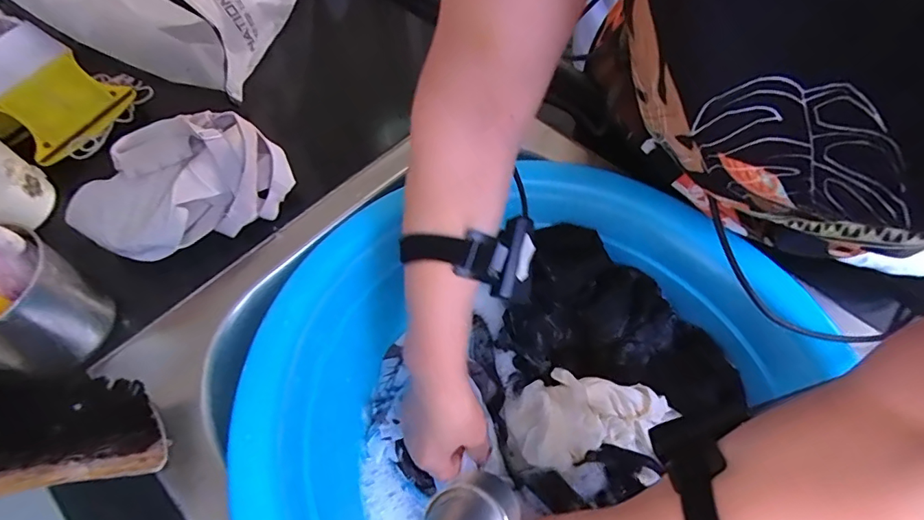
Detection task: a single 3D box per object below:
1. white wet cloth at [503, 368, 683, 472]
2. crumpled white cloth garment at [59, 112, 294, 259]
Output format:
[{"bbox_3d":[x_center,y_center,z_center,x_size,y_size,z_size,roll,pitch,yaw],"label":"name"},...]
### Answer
[{"bbox_3d":[0.117,0.150,0.450,0.141,0.073,0.079,-2,59,0],"label":"white wet cloth"},{"bbox_3d":[-0.241,-0.063,0.418,0.164,0.074,0.095,-33,64,-17],"label":"crumpled white cloth garment"}]

